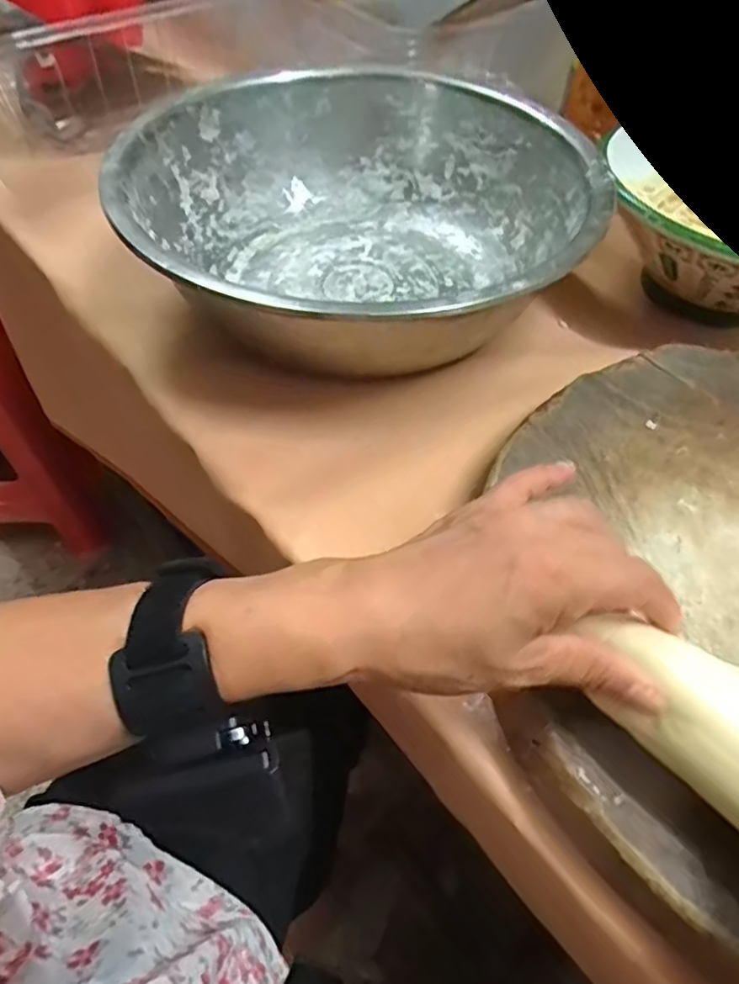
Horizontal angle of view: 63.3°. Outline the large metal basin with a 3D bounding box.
[{"bbox_3d":[-0.005,-0.202,0.456,0.330,0.100,0.332,1,53,-2],"label":"large metal basin"}]

